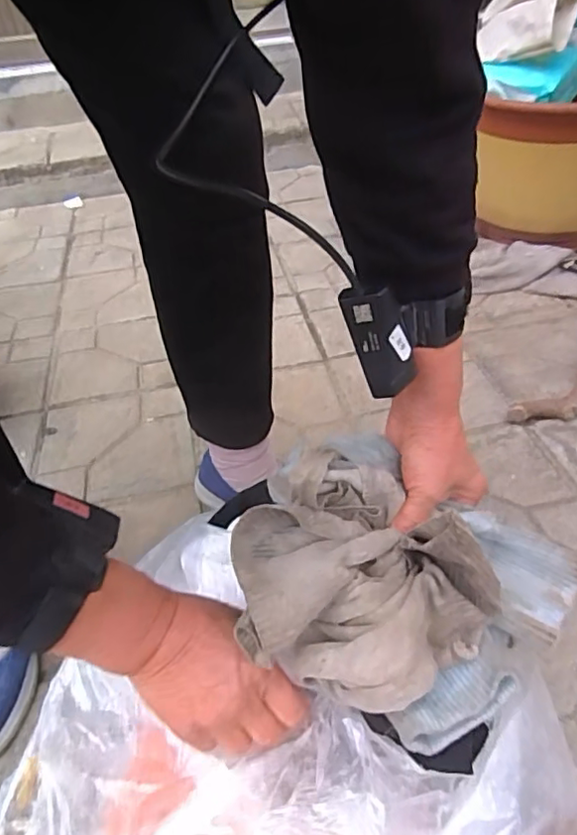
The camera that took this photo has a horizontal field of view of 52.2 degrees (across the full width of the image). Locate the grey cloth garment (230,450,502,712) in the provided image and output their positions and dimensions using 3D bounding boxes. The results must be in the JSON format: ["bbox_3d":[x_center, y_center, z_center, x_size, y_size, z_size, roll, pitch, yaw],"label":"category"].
[{"bbox_3d":[0.033,0.106,0.389,0.142,0.074,0.155,-4,41,3],"label":"grey cloth garment"}]

